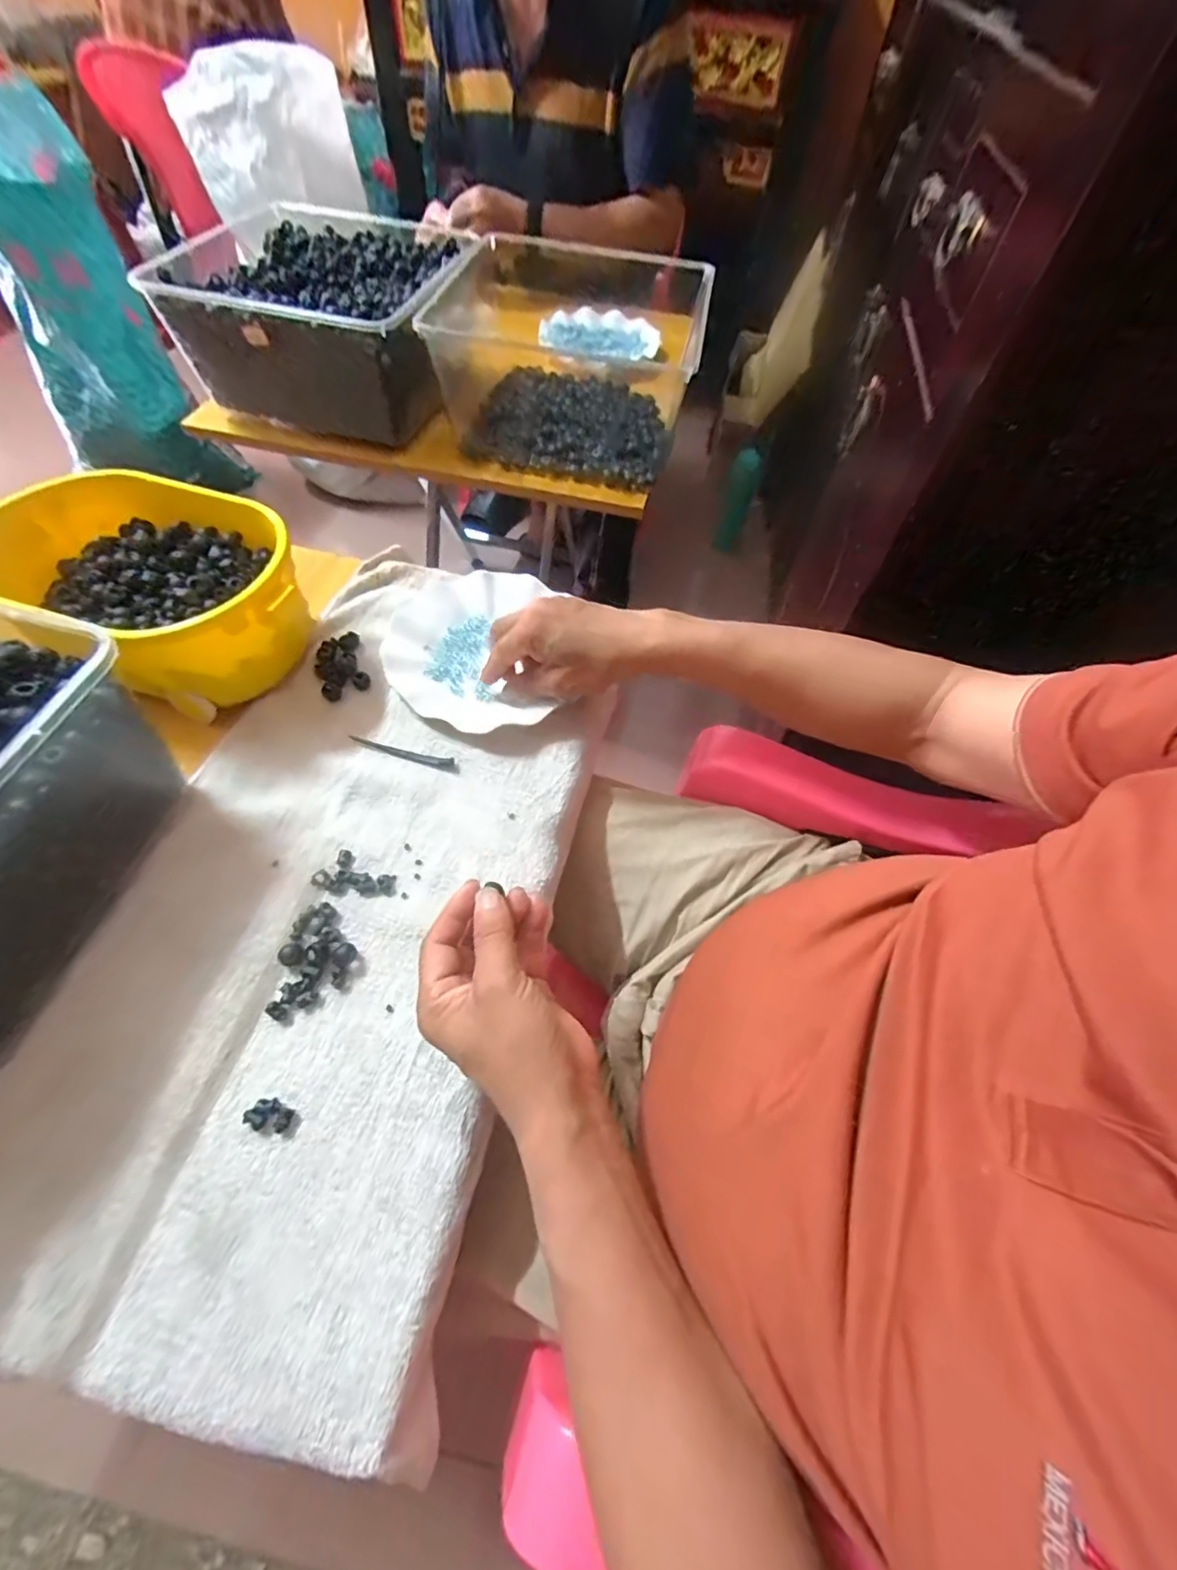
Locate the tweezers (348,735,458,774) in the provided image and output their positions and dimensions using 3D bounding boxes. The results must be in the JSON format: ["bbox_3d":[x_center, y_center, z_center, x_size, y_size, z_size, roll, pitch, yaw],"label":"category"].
[{"bbox_3d":[-0.150,-0.026,0.460,0.092,0.005,0.010,15,58,5],"label":"tweezers"}]

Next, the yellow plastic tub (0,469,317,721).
[{"bbox_3d":[-0.349,-0.153,0.467,0.243,0.103,0.158,19,58,8],"label":"yellow plastic tub"}]

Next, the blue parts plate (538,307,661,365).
[{"bbox_3d":[0.017,-0.692,0.869,0.141,0.031,0.154,38,63,18],"label":"blue parts plate"}]

